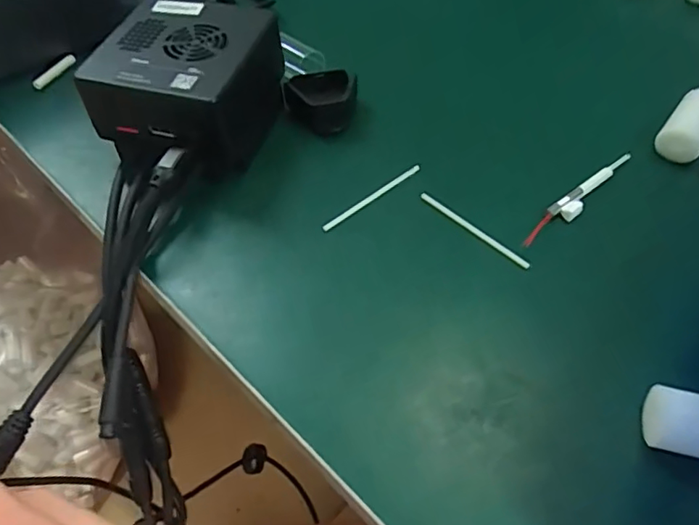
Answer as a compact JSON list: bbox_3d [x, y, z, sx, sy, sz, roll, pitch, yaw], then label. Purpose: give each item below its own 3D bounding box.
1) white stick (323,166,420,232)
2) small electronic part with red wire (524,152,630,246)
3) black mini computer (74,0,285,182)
[{"bbox_3d":[0.011,-0.031,0.265,0.060,0.004,0.004,-35,60,-21],"label":"white stick"},{"bbox_3d":[0.111,-0.031,0.260,0.077,0.007,0.010,-34,60,-21],"label":"small electronic part with red wire"},{"bbox_3d":[-0.079,-0.088,0.281,0.077,0.053,0.086,14,56,12],"label":"black mini computer"}]

